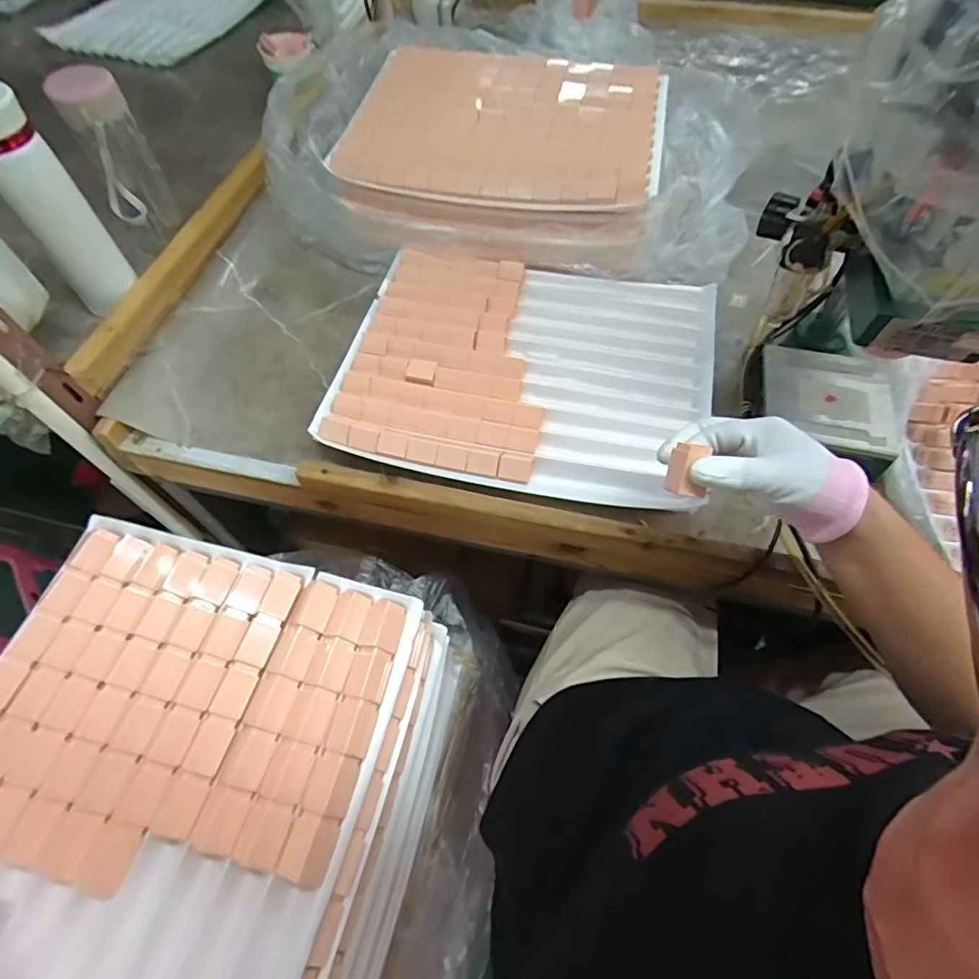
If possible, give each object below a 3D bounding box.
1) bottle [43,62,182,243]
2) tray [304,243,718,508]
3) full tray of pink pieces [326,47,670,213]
[{"bbox_3d":[-0.406,-0.357,0.597,0.064,0.182,0.066,-24,63,-12],"label":"bottle"},{"bbox_3d":[0.042,-0.137,0.577,0.377,0.041,0.301,10,61,6],"label":"tray"},{"bbox_3d":[0.023,-0.457,0.645,0.371,0.045,0.284,11,61,7],"label":"full tray of pink pieces"}]

